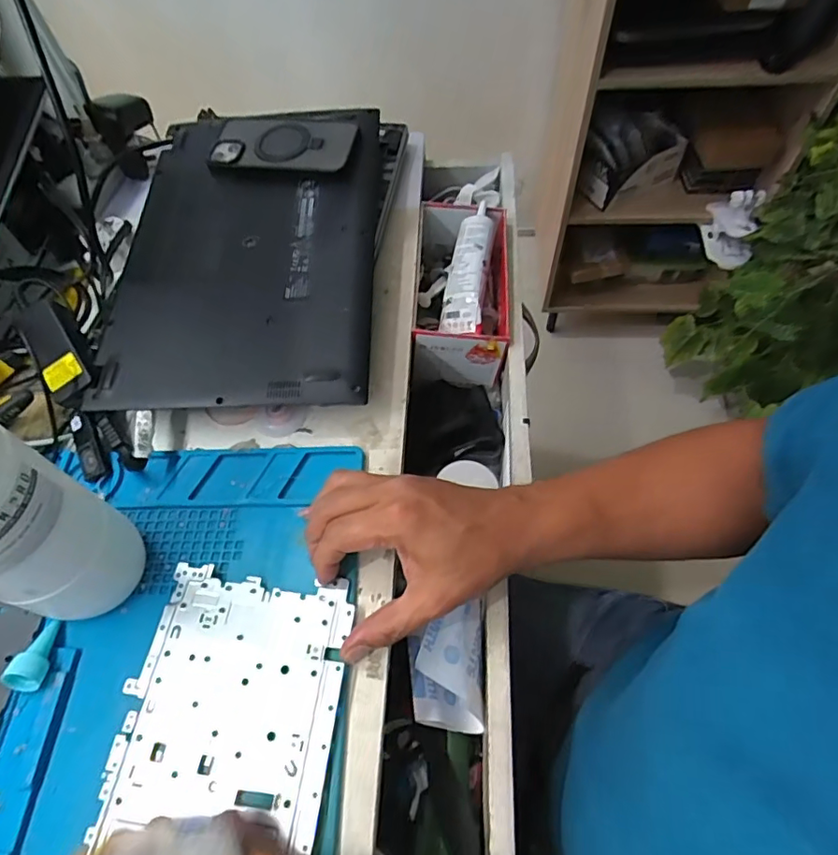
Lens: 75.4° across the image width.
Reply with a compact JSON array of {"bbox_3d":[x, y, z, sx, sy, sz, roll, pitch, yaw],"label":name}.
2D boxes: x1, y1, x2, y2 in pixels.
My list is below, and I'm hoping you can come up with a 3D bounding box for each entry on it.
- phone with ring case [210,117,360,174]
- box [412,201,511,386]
[{"bbox_3d":[-0.138,-0.289,0.549,0.152,0.008,0.073,8,67,13],"label":"phone with ring case"},{"bbox_3d":[0.046,-0.145,0.572,0.092,0.092,0.180,1,59,4],"label":"box"}]

